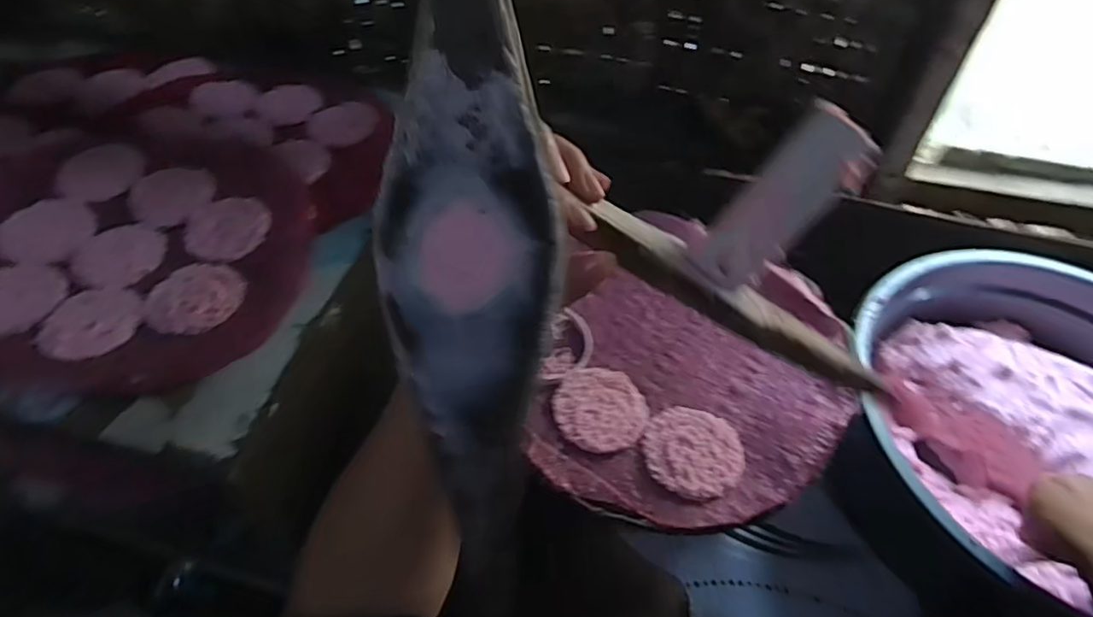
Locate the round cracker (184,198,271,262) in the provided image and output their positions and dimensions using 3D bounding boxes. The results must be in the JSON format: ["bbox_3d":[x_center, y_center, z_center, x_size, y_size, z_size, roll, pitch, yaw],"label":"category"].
[{"bbox_3d":[-0.319,-0.081,0.600,0.080,0.005,0.081,-18,55,-14],"label":"round cracker"}]

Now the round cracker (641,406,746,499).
[{"bbox_3d":[0.121,0.117,0.499,0.078,0.005,0.077,0,52,-1],"label":"round cracker"}]

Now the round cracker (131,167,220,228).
[{"bbox_3d":[-0.397,-0.122,0.639,0.081,0.014,0.079,-31,59,-22],"label":"round cracker"}]

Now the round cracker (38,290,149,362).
[{"bbox_3d":[-0.405,0.013,0.535,0.075,0.004,0.087,1,43,-7],"label":"round cracker"}]

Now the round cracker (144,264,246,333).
[{"bbox_3d":[-0.328,-0.011,0.556,0.084,0.007,0.074,4,52,2],"label":"round cracker"}]

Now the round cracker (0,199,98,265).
[{"bbox_3d":[-0.497,-0.078,0.596,0.078,0.010,0.081,27,57,19],"label":"round cracker"}]

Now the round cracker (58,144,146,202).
[{"bbox_3d":[-0.474,-0.148,0.643,0.076,0.012,0.084,19,54,13],"label":"round cracker"}]

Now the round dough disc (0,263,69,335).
[{"bbox_3d":[-0.484,-0.011,0.547,0.076,0.007,0.078,27,57,19],"label":"round dough disc"}]

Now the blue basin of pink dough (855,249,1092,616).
[{"bbox_3d":[0.514,0.134,0.643,0.391,0.164,0.390,0,52,-1],"label":"blue basin of pink dough"}]

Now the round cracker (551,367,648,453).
[{"bbox_3d":[0.047,0.086,0.525,0.076,0.004,0.081,0,52,-1],"label":"round cracker"}]

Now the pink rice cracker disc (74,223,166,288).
[{"bbox_3d":[-0.422,-0.052,0.594,0.080,0.007,0.077,0,52,-1],"label":"pink rice cracker disc"}]

